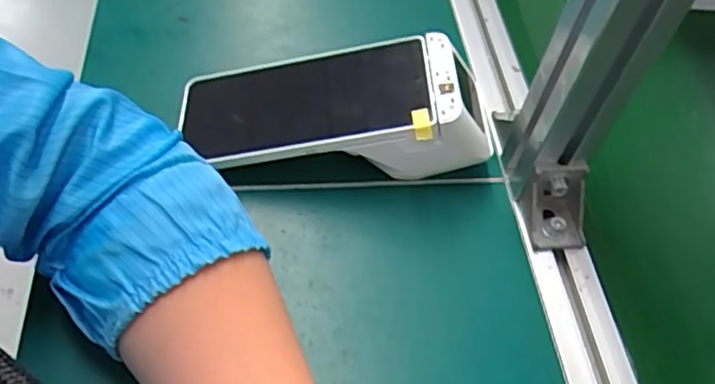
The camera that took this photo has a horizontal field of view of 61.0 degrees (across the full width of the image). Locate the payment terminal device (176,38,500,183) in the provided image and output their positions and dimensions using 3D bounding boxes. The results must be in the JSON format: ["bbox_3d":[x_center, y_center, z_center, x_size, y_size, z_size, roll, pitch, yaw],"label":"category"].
[{"bbox_3d":[-0.018,-0.056,0.404,0.201,0.066,0.086,1,53,-5],"label":"payment terminal device"}]

